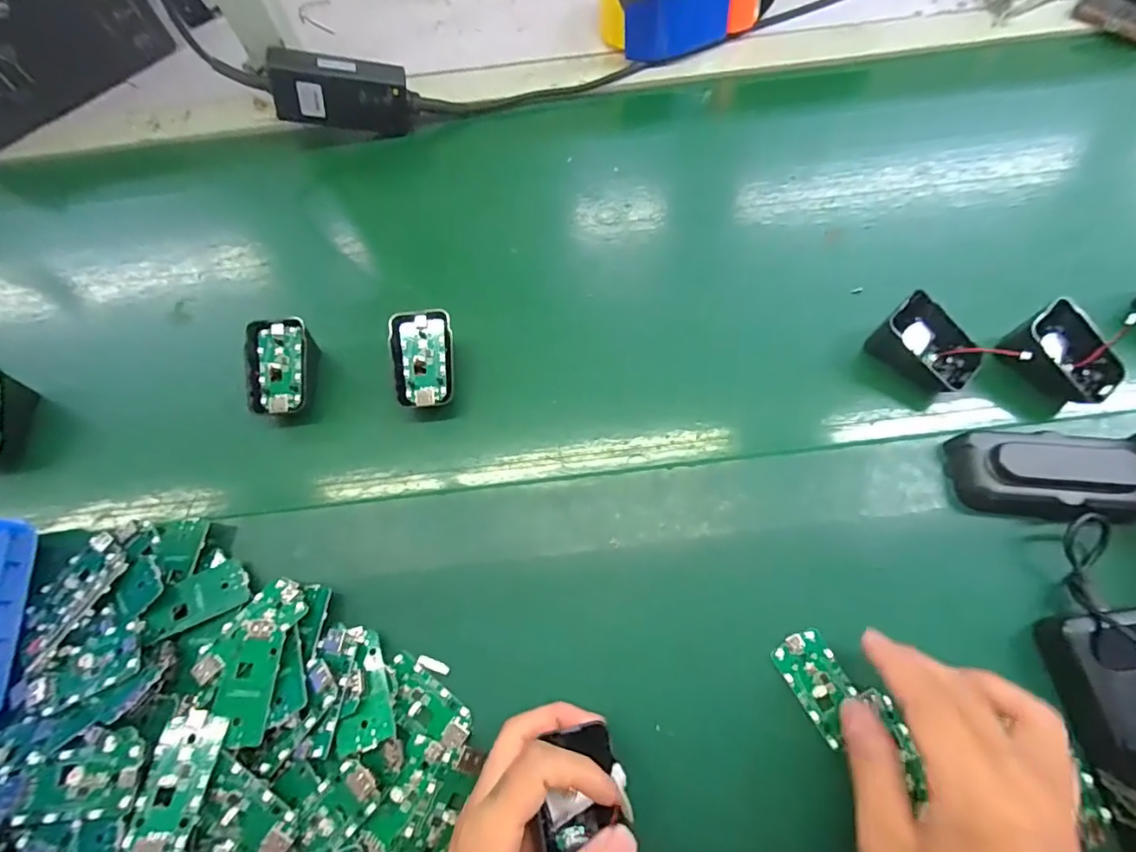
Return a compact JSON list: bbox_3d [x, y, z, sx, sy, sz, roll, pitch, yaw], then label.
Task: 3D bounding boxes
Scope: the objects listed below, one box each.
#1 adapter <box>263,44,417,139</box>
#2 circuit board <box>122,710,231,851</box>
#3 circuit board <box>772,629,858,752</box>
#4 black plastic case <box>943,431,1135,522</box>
[{"bbox_3d":[-0.204,-0.304,0.475,0.119,0.052,0.031,-2,64,-21],"label":"adapter"},{"bbox_3d":[-0.198,0.181,0.262,0.030,0.009,0.063,-4,51,1],"label":"circuit board"},{"bbox_3d":[0.145,0.148,0.296,0.032,0.004,0.055,-25,67,-8],"label":"circuit board"},{"bbox_3d":[0.303,0.030,0.322,0.107,0.031,0.054,1,66,4],"label":"black plastic case"}]

